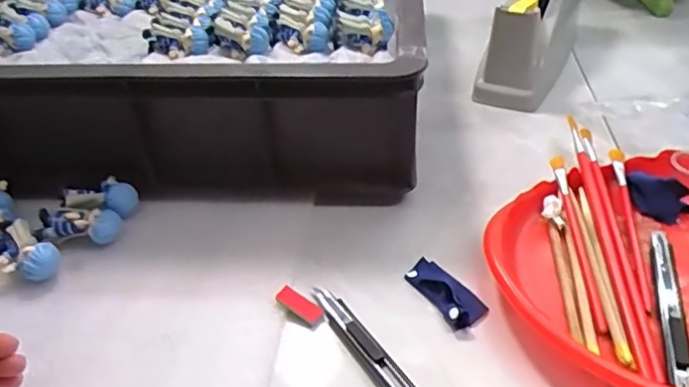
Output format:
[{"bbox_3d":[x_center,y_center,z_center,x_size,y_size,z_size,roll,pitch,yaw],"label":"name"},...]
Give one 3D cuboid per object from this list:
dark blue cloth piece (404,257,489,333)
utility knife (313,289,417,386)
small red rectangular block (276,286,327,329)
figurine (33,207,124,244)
[{"bbox_3d":[0.071,0.067,0.417,0.029,0.010,0.065,-25,44,-20],"label":"dark blue cloth piece"},{"bbox_3d":[0.020,0.105,0.378,0.018,0.008,0.136,-27,44,-21],"label":"utility knife"},{"bbox_3d":[-0.030,0.080,0.413,0.037,0.011,0.015,29,52,35],"label":"small red rectangular block"},{"bbox_3d":[-0.214,0.027,0.476,0.062,0.031,0.021,-9,41,-2],"label":"figurine"}]

